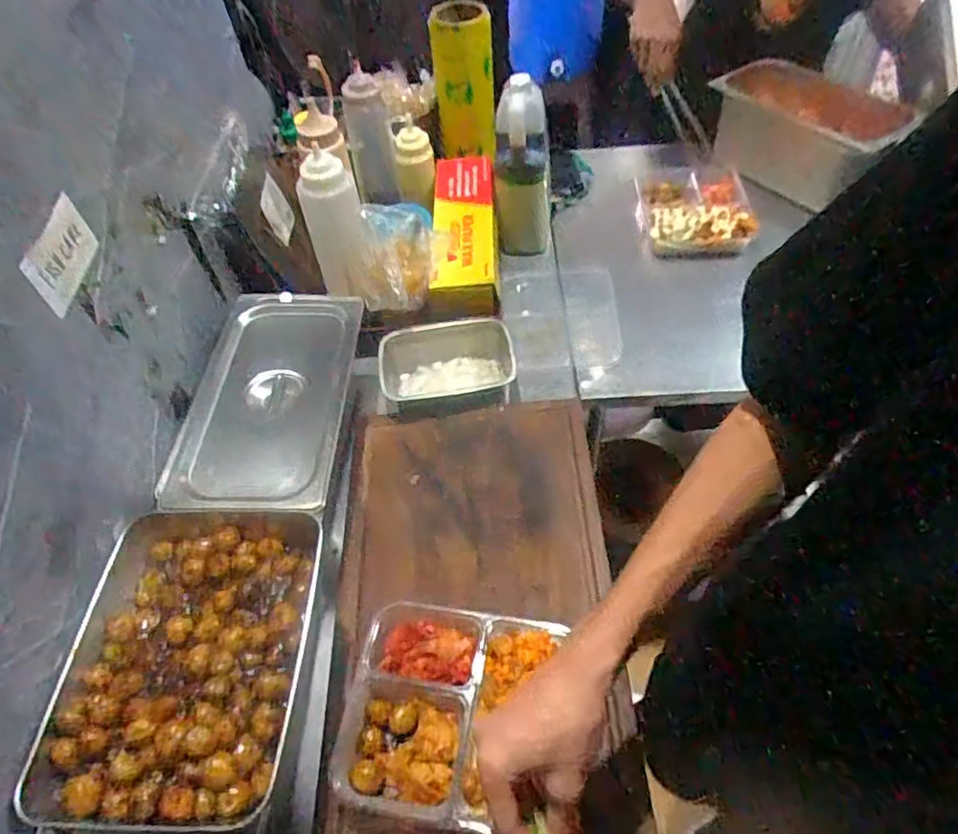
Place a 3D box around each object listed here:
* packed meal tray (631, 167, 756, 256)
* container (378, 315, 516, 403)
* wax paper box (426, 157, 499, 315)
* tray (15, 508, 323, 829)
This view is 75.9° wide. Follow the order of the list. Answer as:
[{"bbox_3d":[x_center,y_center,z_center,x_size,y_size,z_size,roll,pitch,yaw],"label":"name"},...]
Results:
[{"bbox_3d":[0.377,-0.360,1.079,0.187,0.052,0.231,1,53,5],"label":"packed meal tray"},{"bbox_3d":[-0.044,-0.065,0.874,0.186,0.071,0.133,-9,53,-2],"label":"container"},{"bbox_3d":[-0.021,-0.289,1.009,0.103,0.121,0.341,-2,53,3],"label":"wax paper box"},{"bbox_3d":[-0.244,0.193,0.523,0.188,0.051,0.257,-3,53,2],"label":"tray"}]

